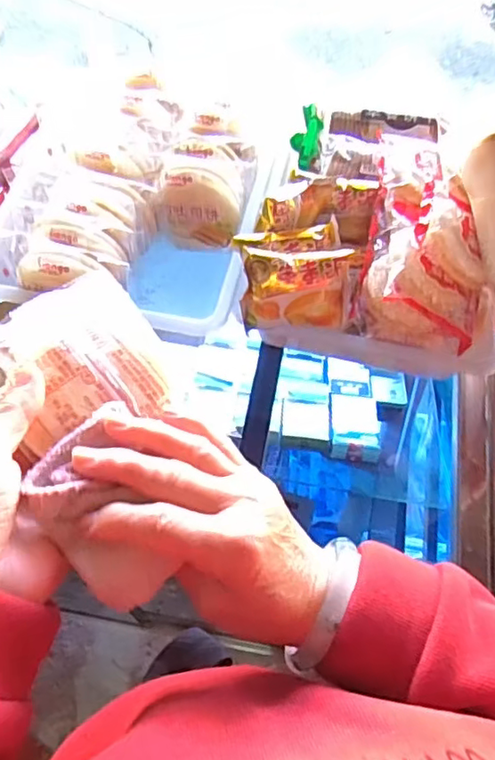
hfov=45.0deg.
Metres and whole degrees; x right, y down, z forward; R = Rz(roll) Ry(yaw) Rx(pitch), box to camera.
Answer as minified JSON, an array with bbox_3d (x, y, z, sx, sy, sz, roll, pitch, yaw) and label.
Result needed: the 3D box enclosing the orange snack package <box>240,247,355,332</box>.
[{"bbox_3d":[0.042,-0.077,0.506,0.090,0.066,0.028,-2,24,0],"label":"orange snack package"}]

